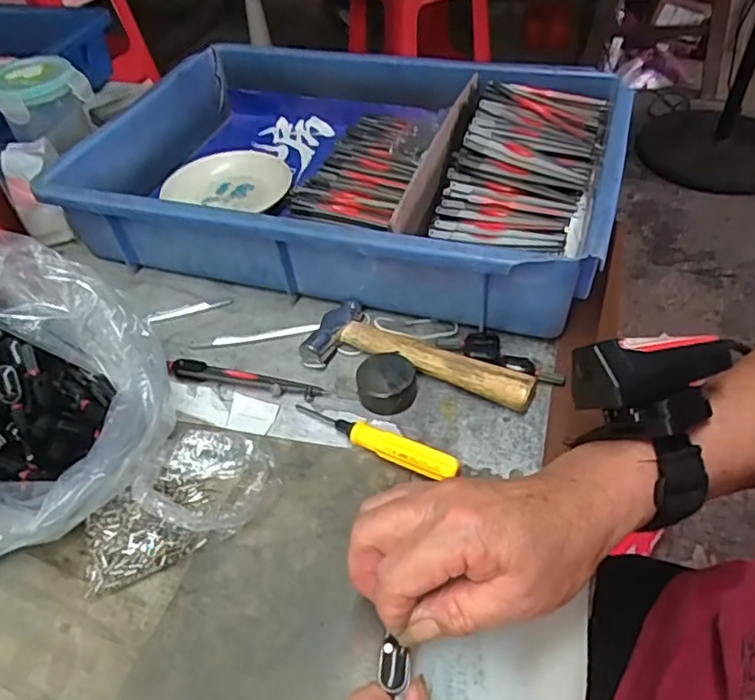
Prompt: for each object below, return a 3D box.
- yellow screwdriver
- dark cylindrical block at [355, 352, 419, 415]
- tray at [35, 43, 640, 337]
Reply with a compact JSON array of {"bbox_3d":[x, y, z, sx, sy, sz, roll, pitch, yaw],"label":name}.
[{"bbox_3d":[-0.005,0.055,0.382,0.114,0.018,0.015,19,49,24],"label":"yellow screwdriver"},{"bbox_3d":[0.006,0.022,0.412,0.038,0.020,0.045,-5,44,1],"label":"dark cylindrical block"},{"bbox_3d":[-0.023,-0.157,0.544,0.427,0.086,0.293,12,49,15],"label":"tray"}]

